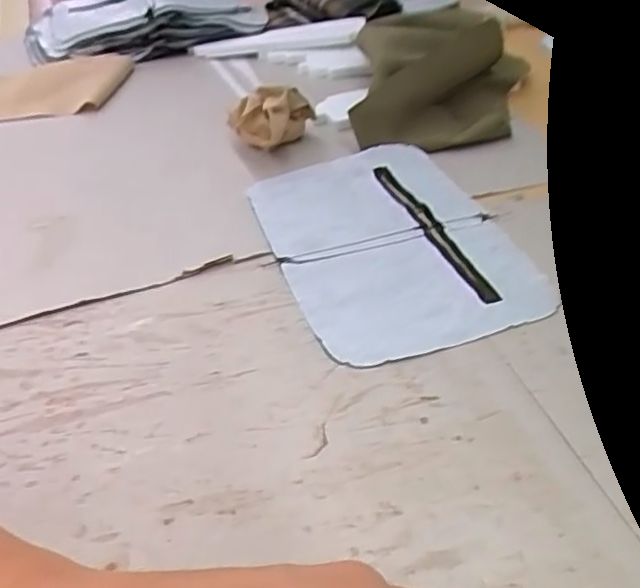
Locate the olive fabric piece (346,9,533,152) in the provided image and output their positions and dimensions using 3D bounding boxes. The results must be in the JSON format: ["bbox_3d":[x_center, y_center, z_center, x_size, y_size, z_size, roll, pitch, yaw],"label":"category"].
[{"bbox_3d":[0.093,-0.170,0.501,0.129,0.059,0.159,1,38,6],"label":"olive fabric piece"}]

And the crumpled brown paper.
[{"bbox_3d":[-0.039,-0.129,0.471,0.046,0.045,0.067,15,42,22],"label":"crumpled brown paper"}]

